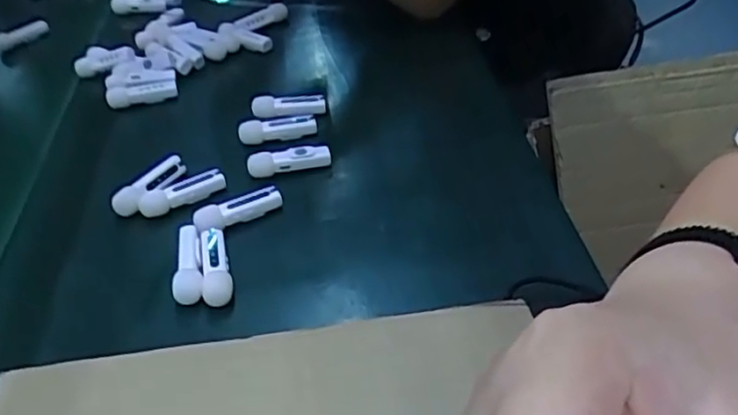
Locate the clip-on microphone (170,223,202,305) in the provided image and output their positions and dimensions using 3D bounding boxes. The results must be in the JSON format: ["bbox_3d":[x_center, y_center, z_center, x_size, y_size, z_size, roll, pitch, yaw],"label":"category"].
[{"bbox_3d":[-0.123,0.039,0.438,0.019,0.019,0.063,-14,41,-6],"label":"clip-on microphone"}]

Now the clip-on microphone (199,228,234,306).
[{"bbox_3d":[-0.103,0.040,0.438,0.019,0.018,0.064,-14,41,-6],"label":"clip-on microphone"}]

